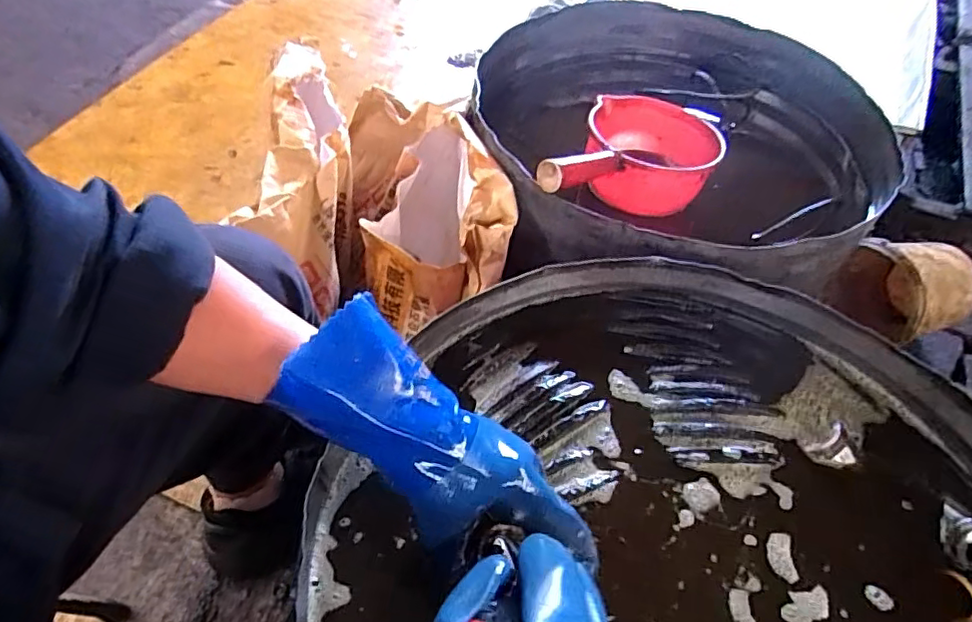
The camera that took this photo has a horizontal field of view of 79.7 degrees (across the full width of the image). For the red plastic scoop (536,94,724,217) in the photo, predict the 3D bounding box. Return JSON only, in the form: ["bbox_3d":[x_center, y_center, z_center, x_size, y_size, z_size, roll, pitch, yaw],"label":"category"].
[{"bbox_3d":[0.180,-0.168,0.699,0.160,0.097,0.245,22,54,16],"label":"red plastic scoop"}]

